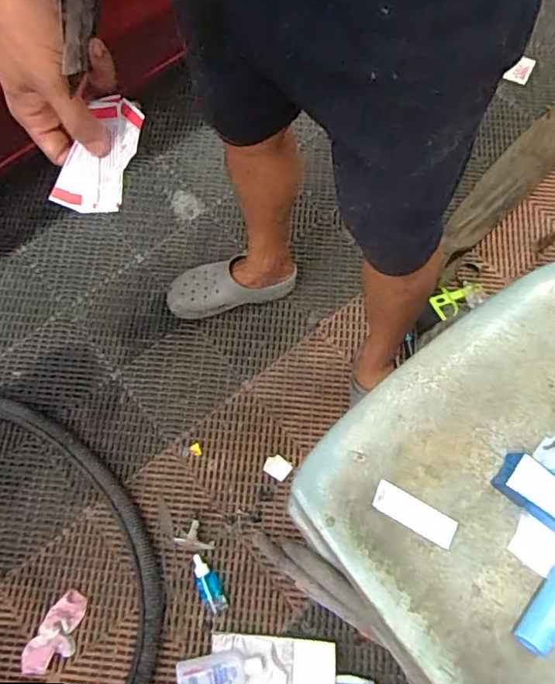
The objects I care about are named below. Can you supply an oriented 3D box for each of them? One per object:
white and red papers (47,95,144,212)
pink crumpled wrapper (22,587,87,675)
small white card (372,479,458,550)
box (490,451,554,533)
[{"bbox_3d":[-0.142,-0.149,0.424,0.055,0.012,0.092,18,92,6],"label":"white and red papers"},{"bbox_3d":[-0.398,0.529,0.967,0.075,0.020,0.144,28,73,11],"label":"pink crumpled wrapper"},{"bbox_3d":[0.143,0.179,0.556,0.090,0.006,0.030,30,77,-1],"label":"small white card"},{"bbox_3d":[0.299,0.177,0.551,0.148,0.034,0.043,38,75,15],"label":"box"}]

